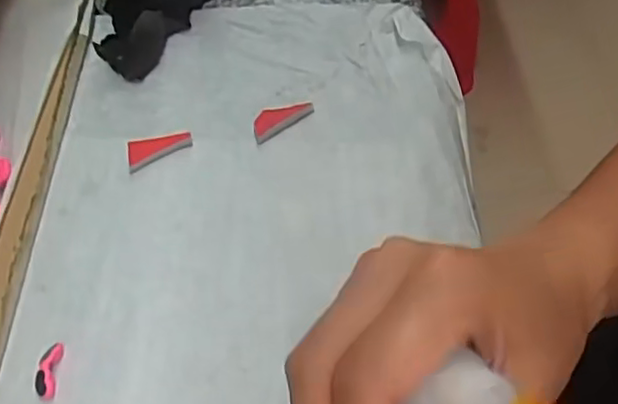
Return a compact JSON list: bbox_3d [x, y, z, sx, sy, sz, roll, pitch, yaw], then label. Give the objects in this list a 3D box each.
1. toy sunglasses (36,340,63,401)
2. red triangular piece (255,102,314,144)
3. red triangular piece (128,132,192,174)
[{"bbox_3d":[-0.106,0.067,0.268,0.009,0.004,0.024,0,54,-4],"label":"toy sunglasses"},{"bbox_3d":[-0.016,-0.046,0.357,0.038,0.004,0.015,-32,62,-25],"label":"red triangular piece"},{"bbox_3d":[-0.079,-0.030,0.343,0.034,0.006,0.016,-25,59,-21],"label":"red triangular piece"}]

